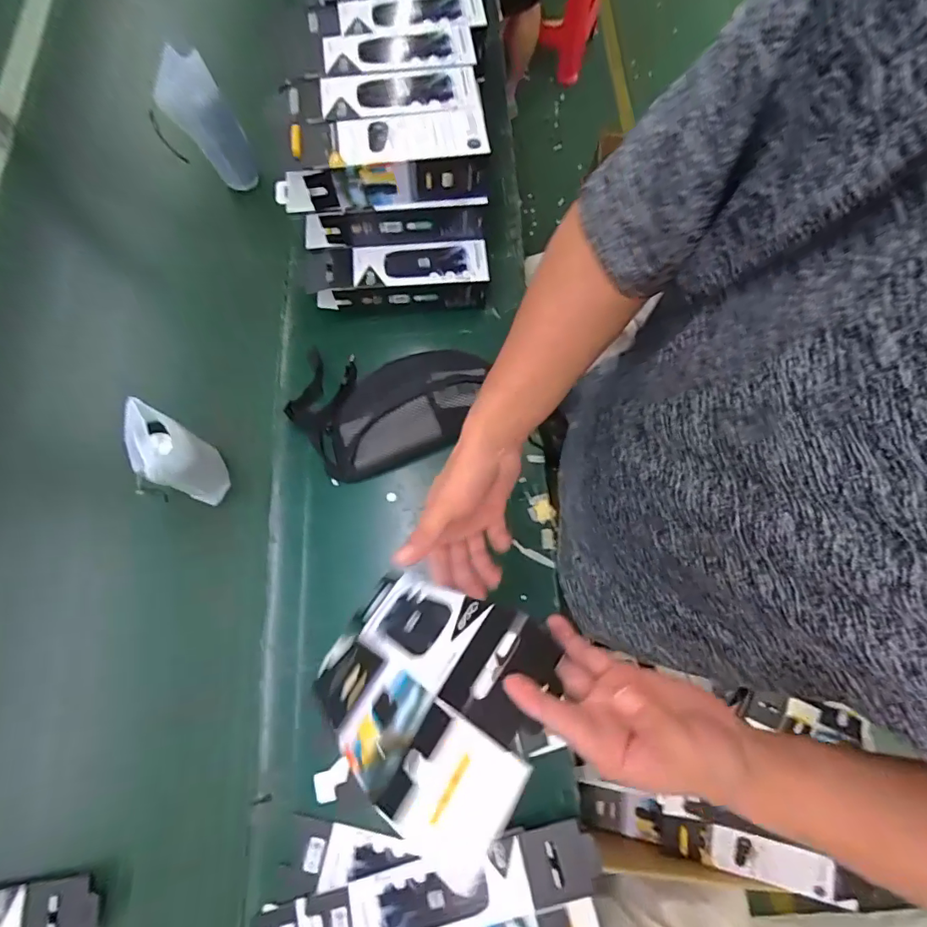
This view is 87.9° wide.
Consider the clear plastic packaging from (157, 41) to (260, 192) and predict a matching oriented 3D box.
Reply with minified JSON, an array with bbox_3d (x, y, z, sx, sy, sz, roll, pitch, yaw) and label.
[{"bbox_3d":[-0.415,-0.543,0.787,0.091,0.206,0.042,-42,79,-14],"label":"clear plastic packaging"}]

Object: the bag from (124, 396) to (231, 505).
[{"bbox_3d":[-0.353,-0.001,0.610,0.065,0.188,0.067,31,75,7],"label":"bag"}]

